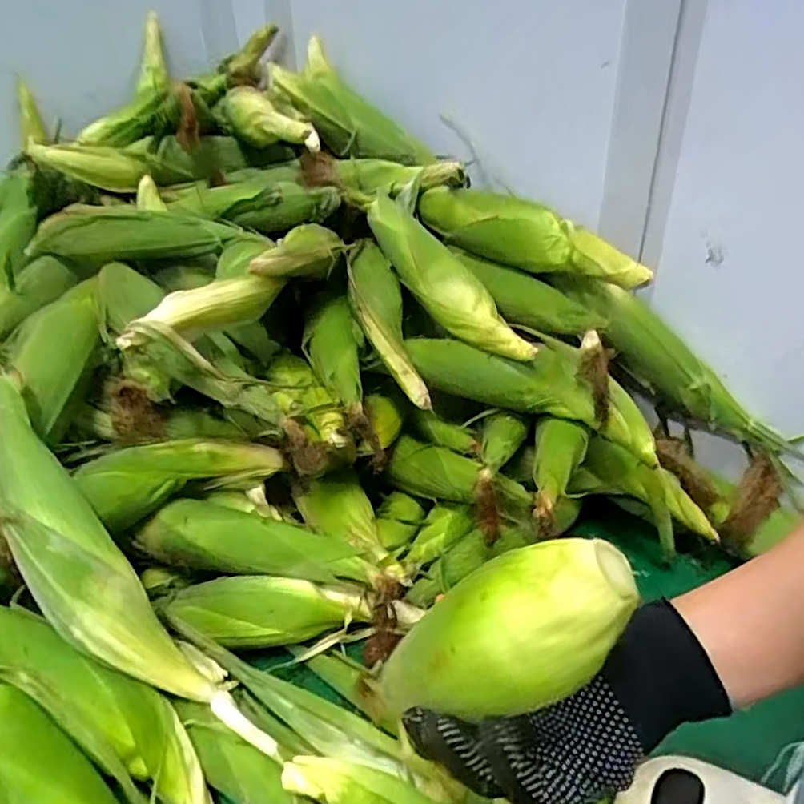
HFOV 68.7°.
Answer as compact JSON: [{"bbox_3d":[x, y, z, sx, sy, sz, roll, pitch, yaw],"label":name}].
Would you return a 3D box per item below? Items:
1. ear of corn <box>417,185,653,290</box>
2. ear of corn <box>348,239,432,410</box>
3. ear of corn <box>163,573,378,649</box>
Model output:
[{"bbox_3d":[0.139,-0.173,0.626,0.071,0.062,0.337,-20,34,-26],"label":"ear of corn"},{"bbox_3d":[-0.025,-0.100,0.661,0.058,0.059,0.227,-12,67,-15],"label":"ear of corn"},{"bbox_3d":[-0.126,0.198,0.562,0.188,0.047,0.049,-1,30,3],"label":"ear of corn"}]

